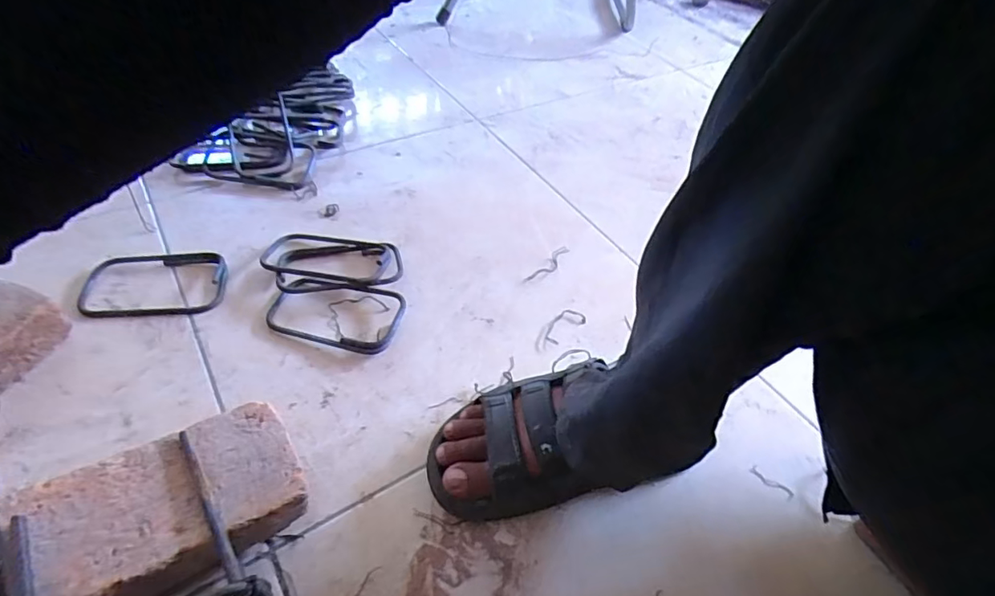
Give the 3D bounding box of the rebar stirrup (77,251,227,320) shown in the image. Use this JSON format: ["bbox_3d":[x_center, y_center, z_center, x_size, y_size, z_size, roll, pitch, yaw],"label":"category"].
[{"bbox_3d":[-0.379,-0.018,0.578,0.145,0.009,0.095,-4,50,-10],"label":"rebar stirrup"}]

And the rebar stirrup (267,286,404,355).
[{"bbox_3d":[-0.176,0.016,0.569,0.141,0.016,0.083,12,49,4],"label":"rebar stirrup"}]

